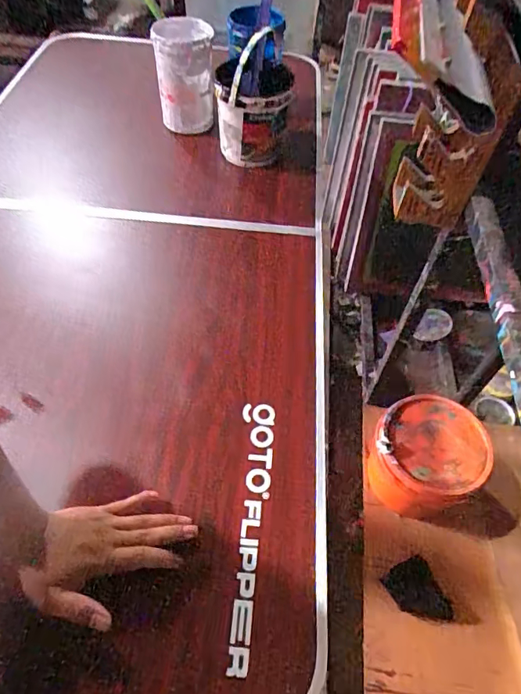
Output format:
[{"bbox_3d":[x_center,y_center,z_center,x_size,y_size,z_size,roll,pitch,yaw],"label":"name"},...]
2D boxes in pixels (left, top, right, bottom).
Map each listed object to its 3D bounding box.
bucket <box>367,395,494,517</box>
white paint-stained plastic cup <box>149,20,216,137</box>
[{"bbox_3d":[0.333,0.236,0.975,0.211,0.187,0.204,2,54,-3],"label":"bucket"},{"bbox_3d":[-0.130,-0.470,0.811,0.093,0.153,0.113,0,54,-5],"label":"white paint-stained plastic cup"}]

